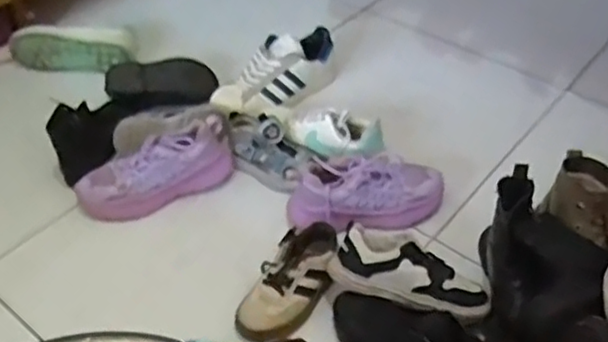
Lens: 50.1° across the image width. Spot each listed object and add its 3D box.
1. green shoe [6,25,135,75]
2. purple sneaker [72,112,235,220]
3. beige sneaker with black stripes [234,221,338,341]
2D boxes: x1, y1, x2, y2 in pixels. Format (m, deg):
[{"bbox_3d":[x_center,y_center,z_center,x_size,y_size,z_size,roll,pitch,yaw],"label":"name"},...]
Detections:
[{"bbox_3d":[-0.480,-0.254,1.345,0.252,0.081,0.068,1,42,1],"label":"green shoe"},{"bbox_3d":[-0.244,-0.013,1.064,0.260,0.110,0.113,-9,43,-9],"label":"purple sneaker"},{"bbox_3d":[-0.019,0.160,0.928,0.087,0.067,0.192,24,63,25],"label":"beige sneaker with black stripes"}]

